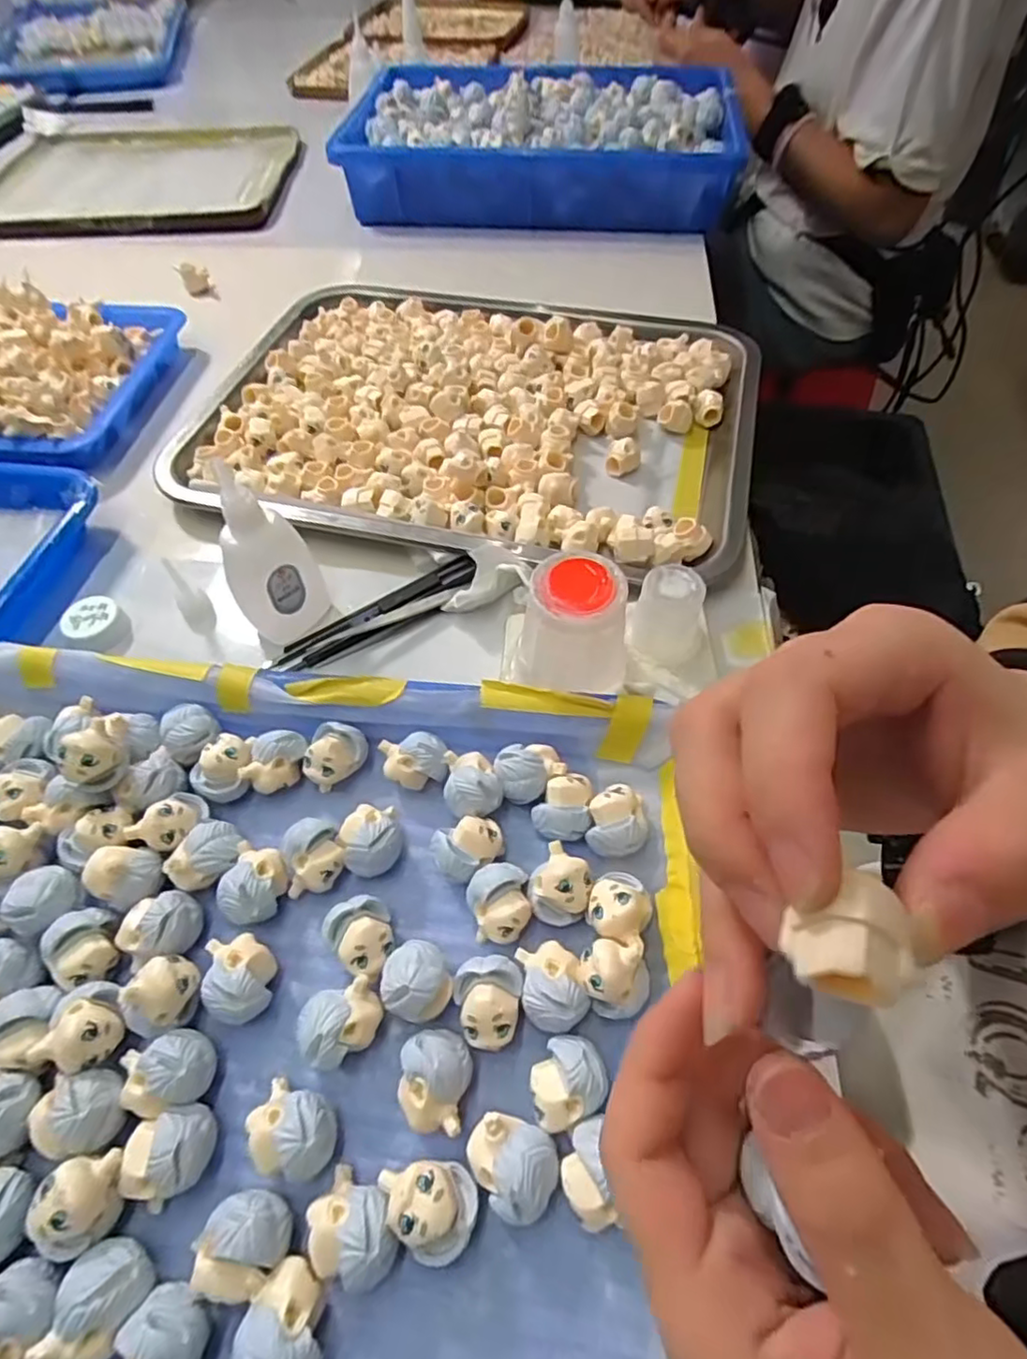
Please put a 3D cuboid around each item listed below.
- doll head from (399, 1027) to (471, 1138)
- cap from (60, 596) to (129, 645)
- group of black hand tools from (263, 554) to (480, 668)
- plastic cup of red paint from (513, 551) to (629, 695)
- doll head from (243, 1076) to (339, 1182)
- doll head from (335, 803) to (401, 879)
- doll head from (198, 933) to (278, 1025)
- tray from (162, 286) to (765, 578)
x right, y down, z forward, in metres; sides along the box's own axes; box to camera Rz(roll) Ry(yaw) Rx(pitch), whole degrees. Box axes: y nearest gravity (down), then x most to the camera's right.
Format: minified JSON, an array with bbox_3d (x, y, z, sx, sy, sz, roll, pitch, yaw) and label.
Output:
[{"bbox_3d":[-0.025,0.132,0.209,0.022,0.024,0.027,3,57,3],"label":"doll head"},{"bbox_3d":[-0.218,-0.029,0.331,0.031,0.012,0.027,38,65,23],"label":"cap"},{"bbox_3d":[-0.071,-0.033,0.332,0.115,0.011,0.021,-27,60,-15],"label":"group of black hand tools"},{"bbox_3d":[0.025,-0.022,0.275,0.046,0.055,0.040,2,57,3],"label":"plastic cup of red paint"},{"bbox_3d":[-0.070,0.143,0.201,0.029,0.022,0.022,12,58,9],"label":"doll head"},{"bbox_3d":[-0.057,0.064,0.255,0.024,0.023,0.027,-24,60,-13],"label":"doll head"},{"bbox_3d":[-0.096,0.107,0.225,0.021,0.023,0.030,-14,58,-8],"label":"doll head"},{"bbox_3d":[-0.028,-0.183,0.420,0.359,0.028,0.261,13,58,10],"label":"tray"}]

